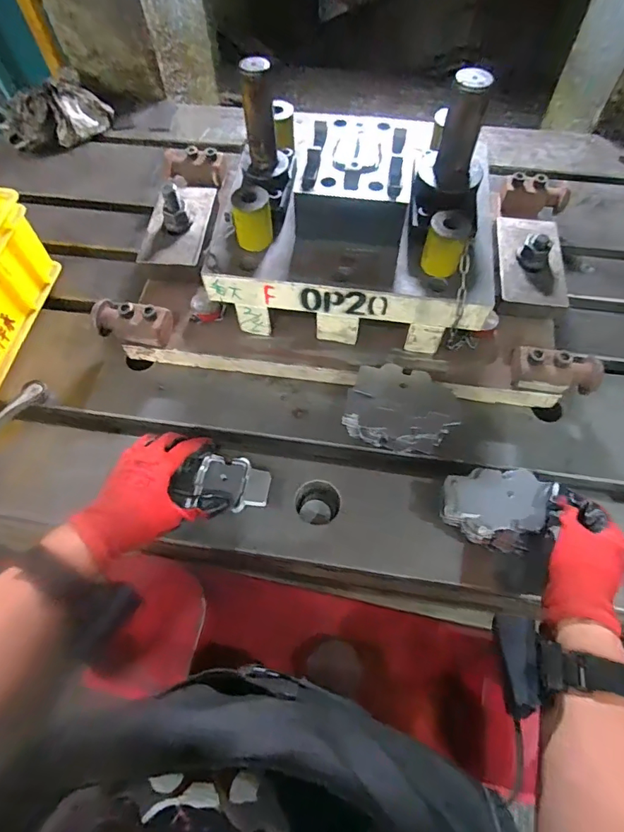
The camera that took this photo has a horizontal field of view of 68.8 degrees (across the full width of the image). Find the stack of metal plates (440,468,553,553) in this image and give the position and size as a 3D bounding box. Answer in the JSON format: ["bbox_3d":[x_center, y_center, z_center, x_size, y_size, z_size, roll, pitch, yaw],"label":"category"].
[{"bbox_3d":[0.190,0.096,0.485,0.101,0.046,0.075,9,63,6],"label":"stack of metal plates"}]

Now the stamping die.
[{"bbox_3d":[0.053,-0.230,0.556,0.585,0.251,0.345,9,62,6],"label":"stamping die"}]

